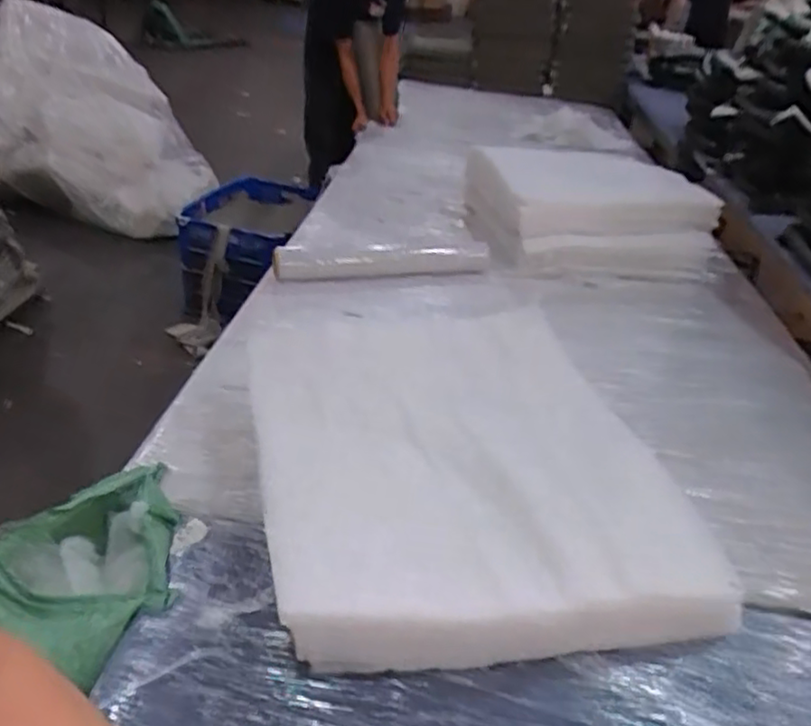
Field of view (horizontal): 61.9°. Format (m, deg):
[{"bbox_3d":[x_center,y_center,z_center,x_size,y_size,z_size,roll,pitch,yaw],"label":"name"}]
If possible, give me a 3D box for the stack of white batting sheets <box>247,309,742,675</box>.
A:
[{"bbox_3d":[0.055,0.124,0.933,0.498,0.131,0.613,-3,33,-15],"label":"stack of white batting sheets"}]

